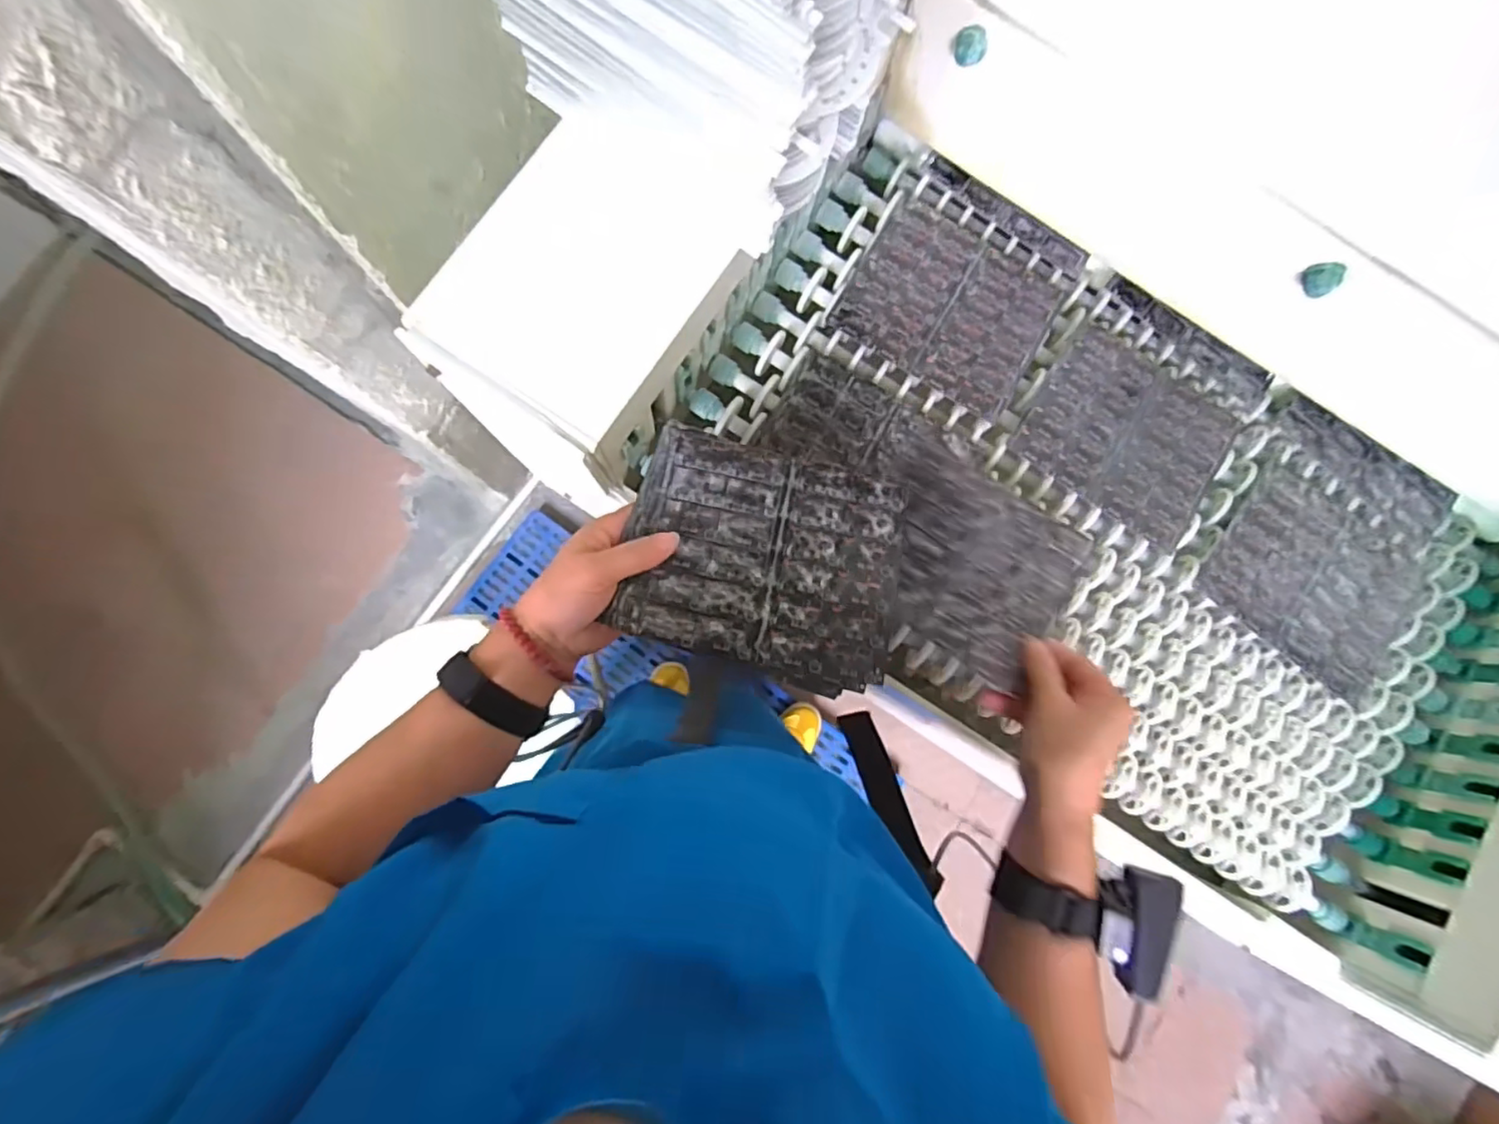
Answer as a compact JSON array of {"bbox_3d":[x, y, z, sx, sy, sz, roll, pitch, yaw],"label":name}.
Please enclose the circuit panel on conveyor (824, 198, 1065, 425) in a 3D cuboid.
[{"bbox_3d":[0.181,-0.234,0.560,0.171,0.008,0.165,31,81,0],"label":"circuit panel on conveyor"}]

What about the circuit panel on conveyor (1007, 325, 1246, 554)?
[{"bbox_3d":[0.344,-0.118,0.565,0.175,0.008,0.164,34,84,1],"label":"circuit panel on conveyor"}]

